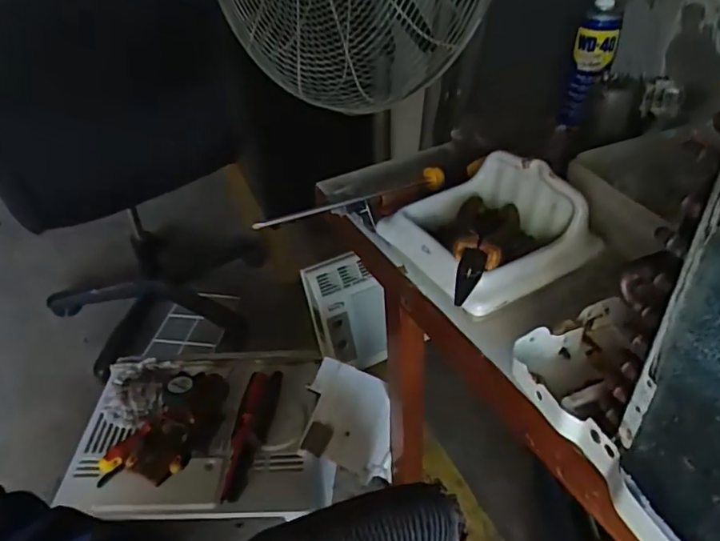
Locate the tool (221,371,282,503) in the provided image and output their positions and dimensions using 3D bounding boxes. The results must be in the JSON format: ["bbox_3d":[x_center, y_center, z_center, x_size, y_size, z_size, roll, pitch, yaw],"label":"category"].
[{"bbox_3d":[-0.187,0.277,0.922,0.056,0.041,0.218,8,65,15],"label":"tool"}]

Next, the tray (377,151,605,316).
[{"bbox_3d":[0.111,-0.044,0.480,0.138,0.054,0.145,-23,43,-21],"label":"tray"}]

